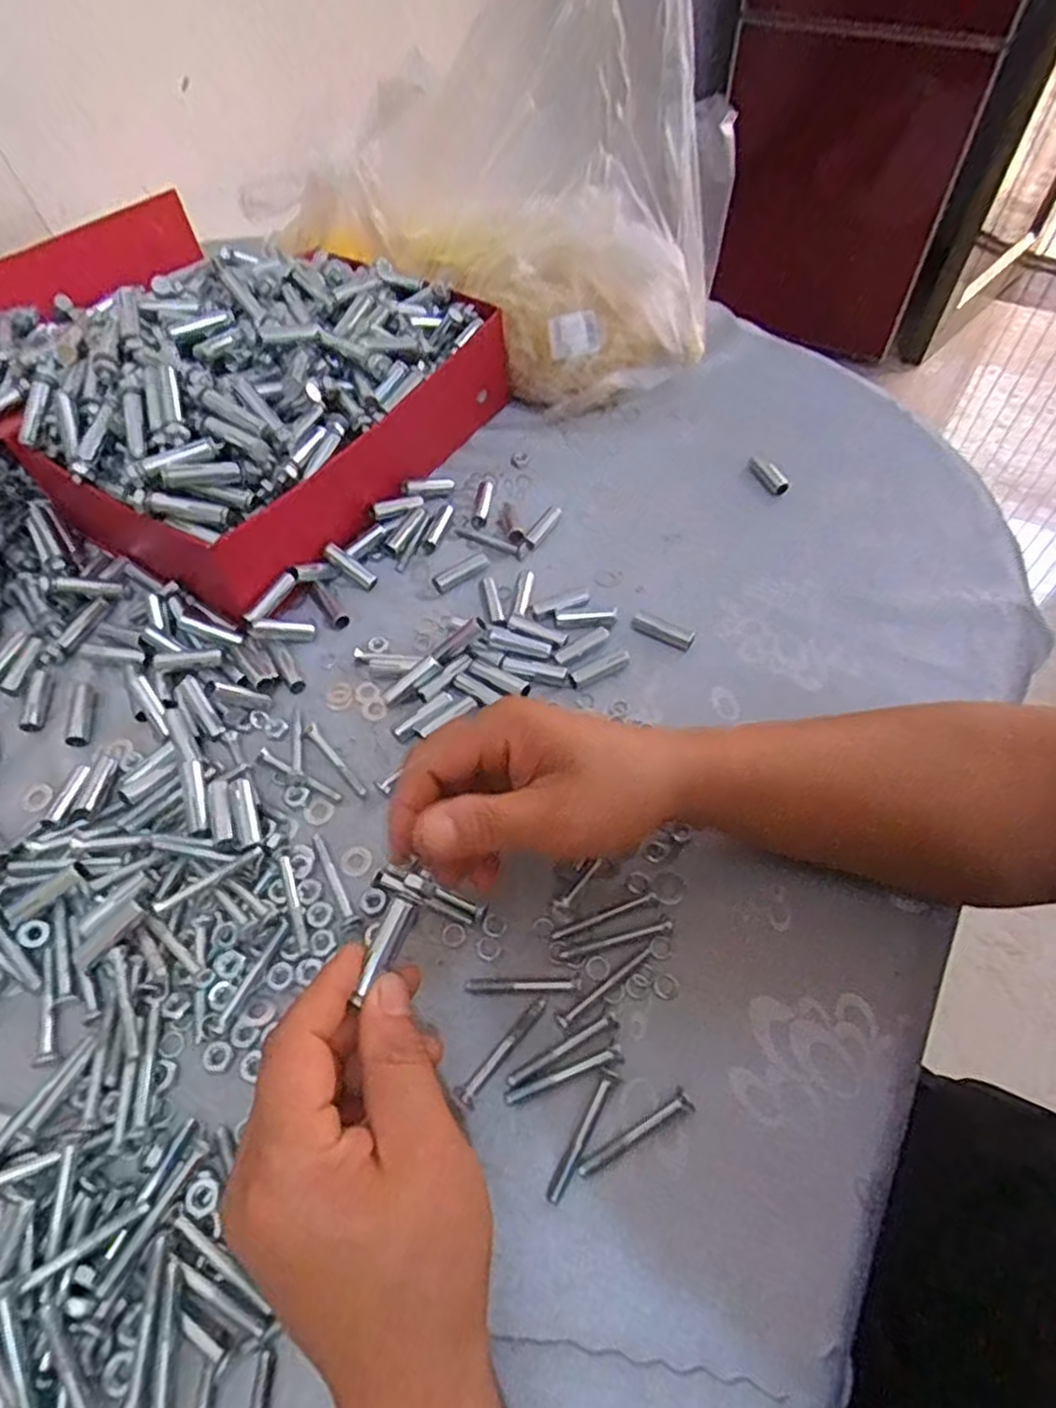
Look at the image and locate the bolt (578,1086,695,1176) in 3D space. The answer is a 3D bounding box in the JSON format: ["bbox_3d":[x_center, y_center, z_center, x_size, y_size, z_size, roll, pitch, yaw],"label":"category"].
[{"bbox_3d":[0.045,0.182,0.310,0.054,0.011,0.009,-22,60,-15],"label":"bolt"}]

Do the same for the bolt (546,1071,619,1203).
[{"bbox_3d":[0.023,0.184,0.311,0.008,0.004,0.055,28,60,17],"label":"bolt"}]

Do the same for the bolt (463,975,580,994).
[{"bbox_3d":[-0.002,0.133,0.344,0.055,0.004,0.008,-1,57,-1],"label":"bolt"}]

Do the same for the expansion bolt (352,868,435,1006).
[{"bbox_3d":[-0.054,0.091,0.289,0.011,0.008,0.054,20,54,12],"label":"expansion bolt"}]

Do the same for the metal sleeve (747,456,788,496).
[{"bbox_3d":[0.182,-0.174,0.550,0.012,0.010,0.044,-18,59,-12],"label":"metal sleeve"}]

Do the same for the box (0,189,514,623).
[{"bbox_3d":[-0.252,-0.261,0.544,0.381,0.109,0.292,28,61,17],"label":"box"}]

